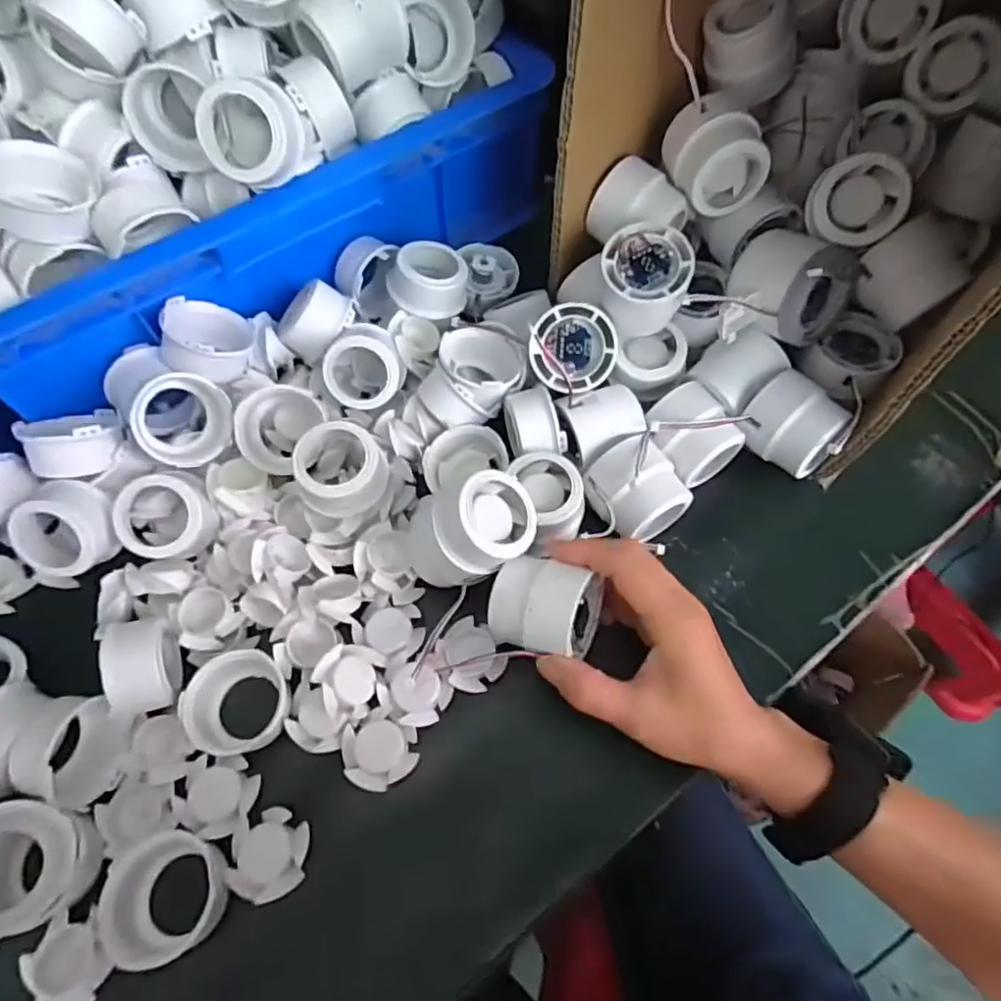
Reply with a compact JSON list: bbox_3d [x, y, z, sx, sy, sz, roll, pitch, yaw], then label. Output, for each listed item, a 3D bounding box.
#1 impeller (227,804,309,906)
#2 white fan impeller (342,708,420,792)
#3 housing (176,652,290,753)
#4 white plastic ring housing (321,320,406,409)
[{"bbox_3d":[-0.118,0.179,0.311,0.036,0.011,0.040,2,63,0],"label":"impeller"},{"bbox_3d":[-0.066,0.135,0.335,0.039,0.010,0.038,0,63,-1],"label":"white fan impeller"},{"bbox_3d":[-0.144,0.112,0.345,0.055,0.030,0.049,-9,63,-5],"label":"housing"},{"bbox_3d":[-0.089,-0.088,0.407,0.052,0.051,0.034,8,24,-12],"label":"white plastic ring housing"}]

